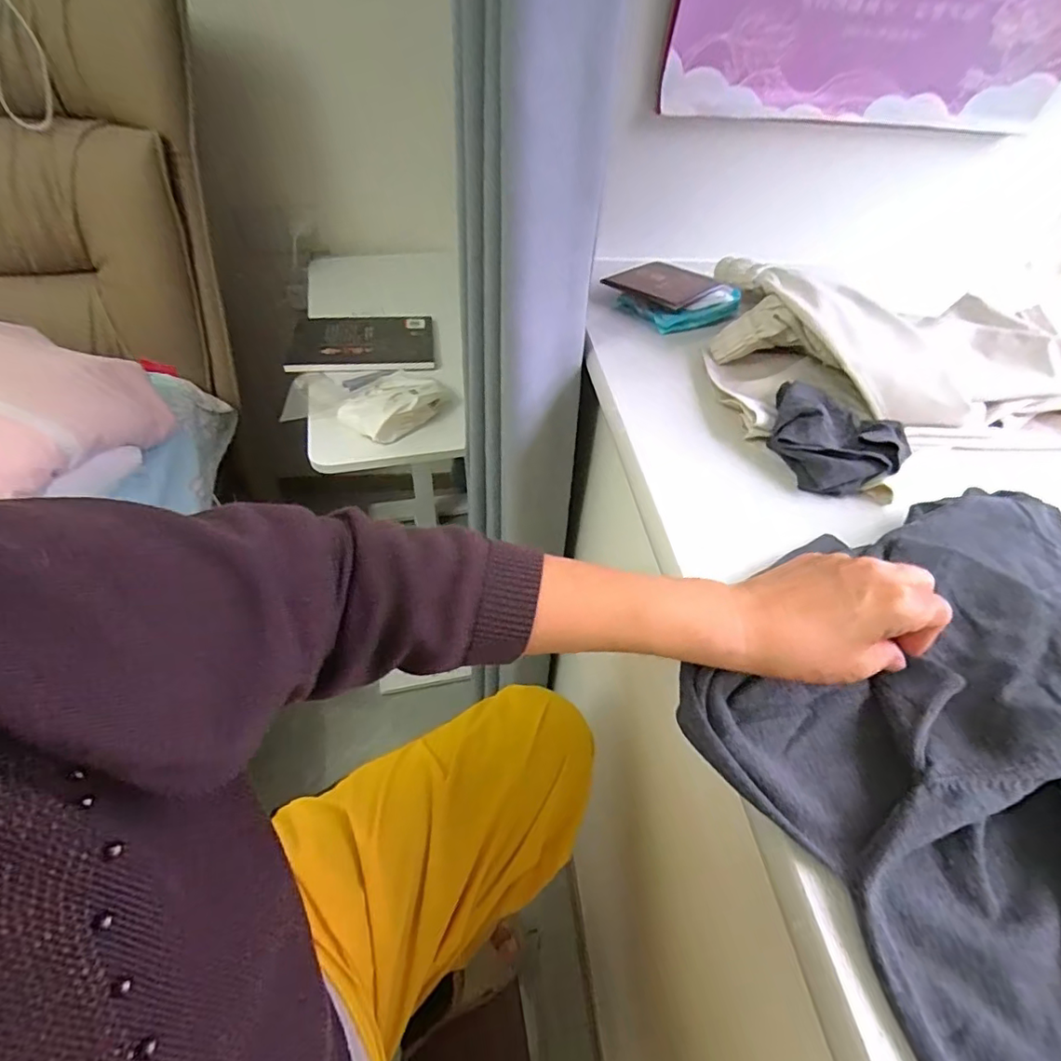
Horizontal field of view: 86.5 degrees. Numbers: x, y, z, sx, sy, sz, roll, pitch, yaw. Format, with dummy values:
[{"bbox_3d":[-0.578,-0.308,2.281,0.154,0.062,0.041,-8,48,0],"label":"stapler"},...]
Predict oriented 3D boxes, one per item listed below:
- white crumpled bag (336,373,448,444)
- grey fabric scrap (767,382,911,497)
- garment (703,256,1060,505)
[{"bbox_3d":[-0.201,-0.198,0.845,0.121,0.048,0.154,24,50,17],"label":"white crumpled bag"},{"bbox_3d":[0.276,-0.086,0.507,0.112,0.040,0.111,2,47,-2],"label":"grey fabric scrap"},{"bbox_3d":[0.383,-0.181,0.583,0.386,0.092,0.251,-6,48,-10],"label":"garment"}]

